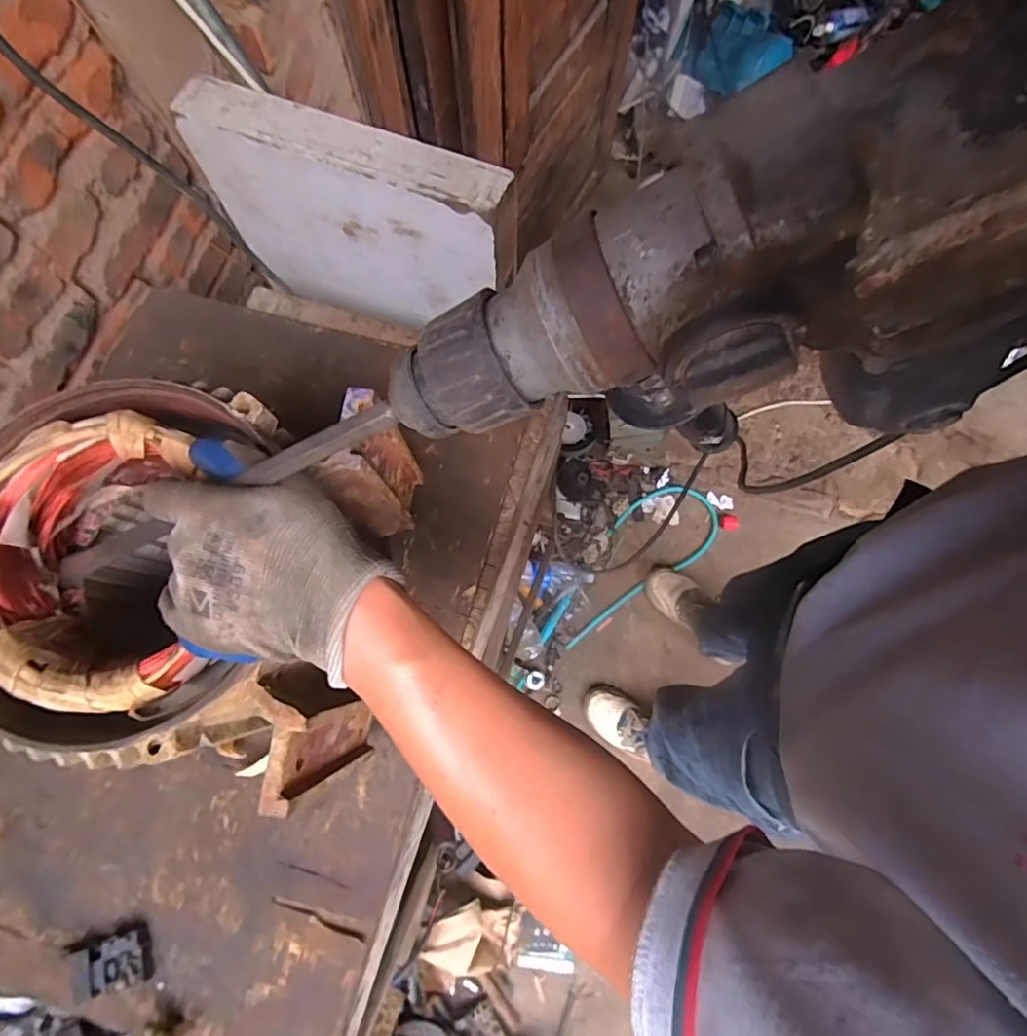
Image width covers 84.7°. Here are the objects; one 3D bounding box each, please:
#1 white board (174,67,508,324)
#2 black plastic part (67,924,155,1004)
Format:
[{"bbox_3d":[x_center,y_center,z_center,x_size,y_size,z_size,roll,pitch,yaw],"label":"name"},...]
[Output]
[{"bbox_3d":[-0.174,-0.334,0.669,0.353,0.242,0.073,21,77,6],"label":"white board"},{"bbox_3d":[-0.339,0.378,0.476,0.055,0.025,0.039,-15,76,-3],"label":"black plastic part"}]

